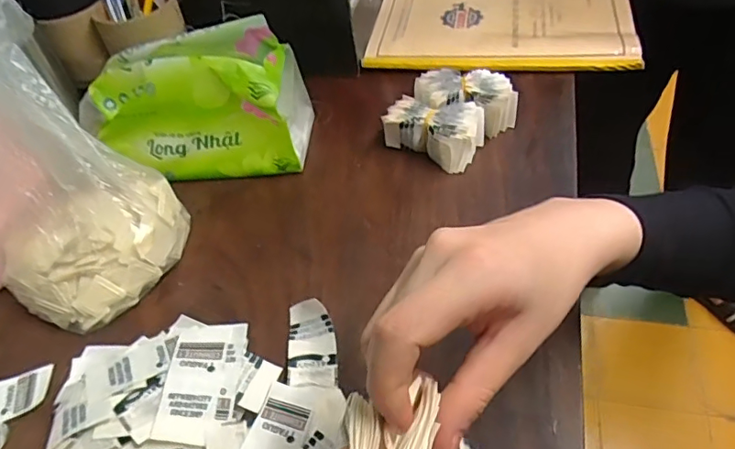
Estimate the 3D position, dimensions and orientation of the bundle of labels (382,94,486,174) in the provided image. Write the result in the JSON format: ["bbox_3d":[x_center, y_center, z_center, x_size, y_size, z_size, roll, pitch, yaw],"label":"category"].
[{"bbox_3d":[0.064,-0.089,0.508,0.088,0.040,0.052,20,53,24],"label":"bundle of labels"}]

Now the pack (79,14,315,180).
[{"bbox_3d":[-0.157,-0.115,0.509,0.189,0.120,0.090,-3,47,6],"label":"pack"}]

